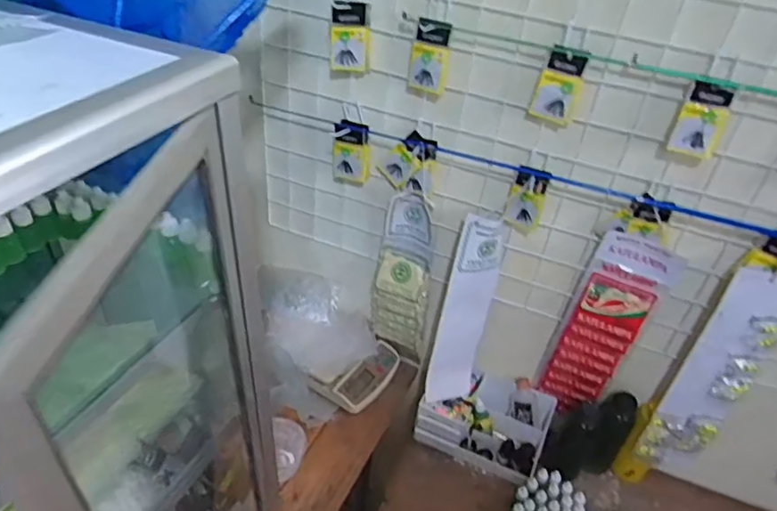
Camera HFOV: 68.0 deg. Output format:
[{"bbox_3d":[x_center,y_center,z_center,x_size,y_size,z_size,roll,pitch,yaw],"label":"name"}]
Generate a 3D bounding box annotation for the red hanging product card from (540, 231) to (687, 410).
[{"bbox_3d":[0.350,0.127,0.948,0.113,0.387,0.032,22,40,17],"label":"red hanging product card"}]

